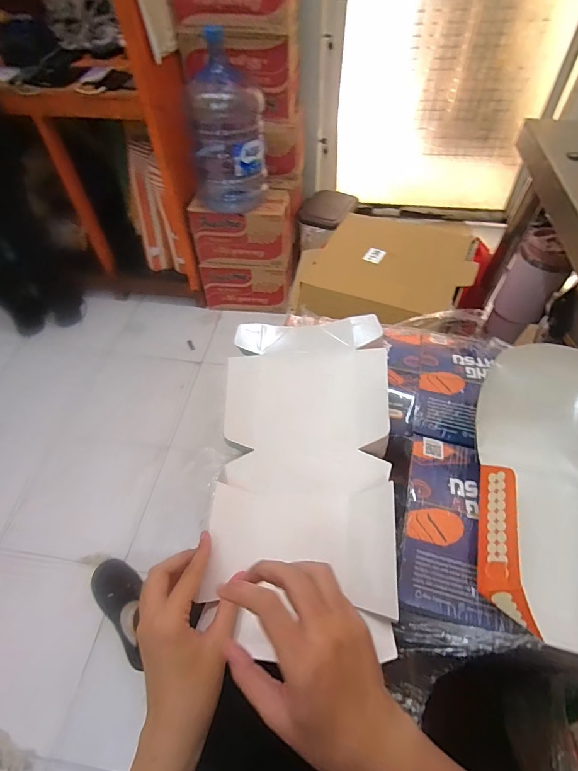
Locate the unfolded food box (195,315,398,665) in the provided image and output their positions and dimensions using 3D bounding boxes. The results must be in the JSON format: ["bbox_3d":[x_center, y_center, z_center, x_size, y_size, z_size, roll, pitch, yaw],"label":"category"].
[{"bbox_3d":[0.012,0.075,0.382,0.167,0.036,0.296,-4,63,16],"label":"unfolded food box"}]

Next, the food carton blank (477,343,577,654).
[{"bbox_3d":[0.219,0.085,0.330,0.118,0.073,0.228,15,66,13],"label":"food carton blank"}]

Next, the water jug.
[{"bbox_3d":[-0.218,-0.869,1.351,0.245,0.453,0.268,-12,52,-9],"label":"water jug"}]

